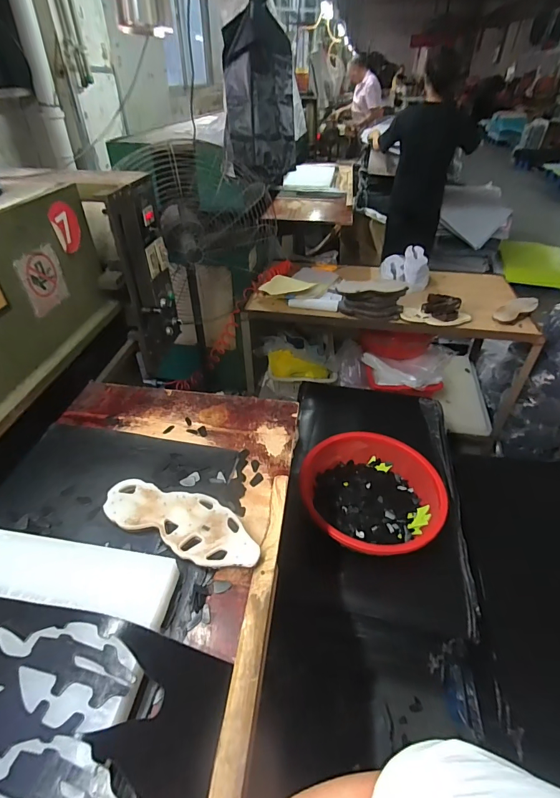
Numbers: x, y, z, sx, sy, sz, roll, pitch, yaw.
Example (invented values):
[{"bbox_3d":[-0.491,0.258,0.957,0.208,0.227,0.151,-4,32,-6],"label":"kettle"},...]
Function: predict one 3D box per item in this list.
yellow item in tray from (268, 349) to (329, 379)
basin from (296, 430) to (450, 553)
[{"bbox_3d":[0.091,-0.169,1.935,0.310,0.131,0.101,6,41,5],"label":"yellow item in tray"},{"bbox_3d":[0.260,0.265,1.138,0.389,0.116,0.364,1,40,-1],"label":"basin"}]

